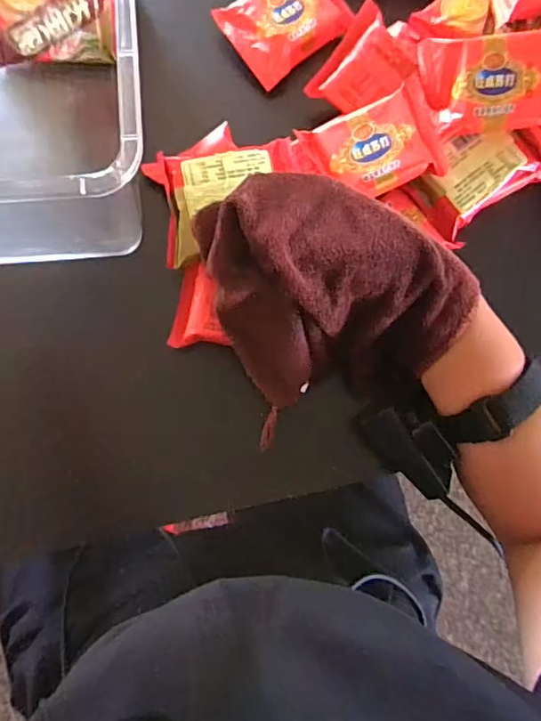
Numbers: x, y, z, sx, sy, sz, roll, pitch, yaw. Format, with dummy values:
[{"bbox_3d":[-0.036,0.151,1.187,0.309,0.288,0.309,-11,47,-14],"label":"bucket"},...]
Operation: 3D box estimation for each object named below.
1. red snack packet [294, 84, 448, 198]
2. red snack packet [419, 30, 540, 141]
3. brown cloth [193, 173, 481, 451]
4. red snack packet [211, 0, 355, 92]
[{"bbox_3d":[0.074,-0.147,0.373,0.078,0.024,0.065,-24,83,-7],"label":"red snack packet"},{"bbox_3d":[0.150,-0.190,0.368,0.087,0.021,0.063,-2,96,13],"label":"red snack packet"},{"bbox_3d":[0.040,-0.036,0.328,0.138,0.125,0.127,-16,82,-6],"label":"brown cloth"},{"bbox_3d":[0.012,-0.264,0.420,0.090,0.023,0.070,-36,84,-8],"label":"red snack packet"}]

